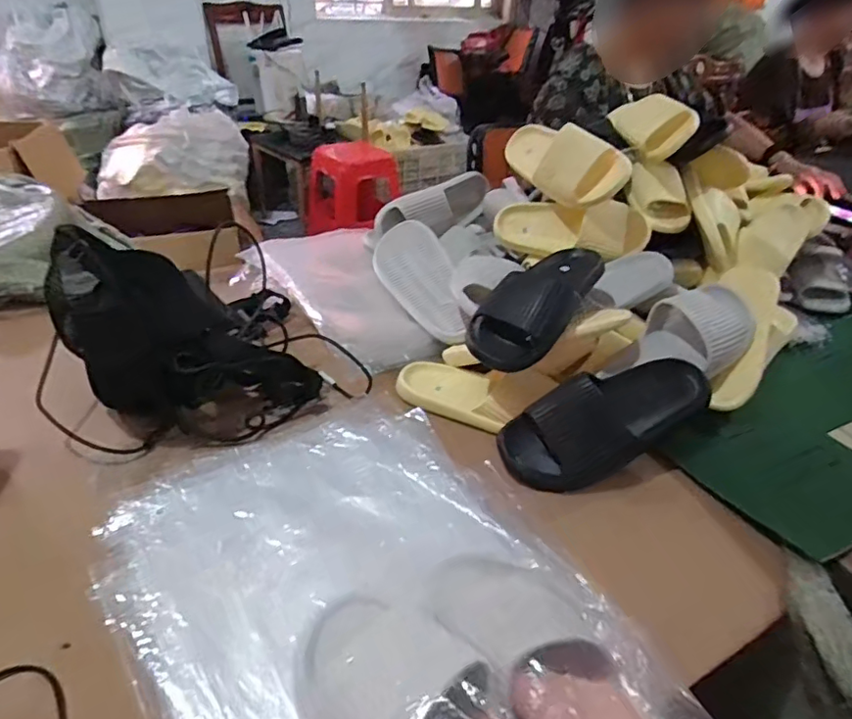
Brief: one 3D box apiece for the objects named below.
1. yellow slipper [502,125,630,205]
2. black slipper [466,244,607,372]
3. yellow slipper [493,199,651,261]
[{"bbox_3d":[0.218,-0.338,0.931,0.094,0.095,0.253,-10,37,-19],"label":"yellow slipper"},{"bbox_3d":[0.156,-0.085,0.750,0.111,0.077,0.258,21,38,24],"label":"black slipper"},{"bbox_3d":[0.239,-0.216,0.925,0.242,0.084,0.067,5,35,3],"label":"yellow slipper"}]

